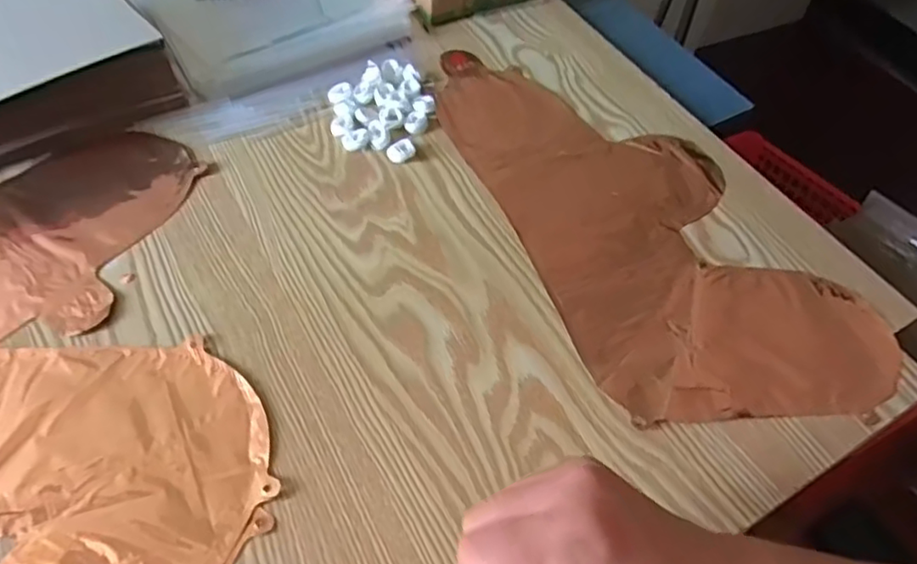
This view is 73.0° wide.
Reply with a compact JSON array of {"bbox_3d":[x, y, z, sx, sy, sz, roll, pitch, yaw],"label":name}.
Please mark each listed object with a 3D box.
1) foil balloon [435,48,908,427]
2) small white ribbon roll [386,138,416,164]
[{"bbox_3d":[0.139,-0.065,0.500,0.205,0.006,0.406,-18,58,-16],"label":"foil balloon"},{"bbox_3d":[-0.048,-0.108,0.515,0.024,0.011,0.017,-33,63,-24],"label":"small white ribbon roll"}]

